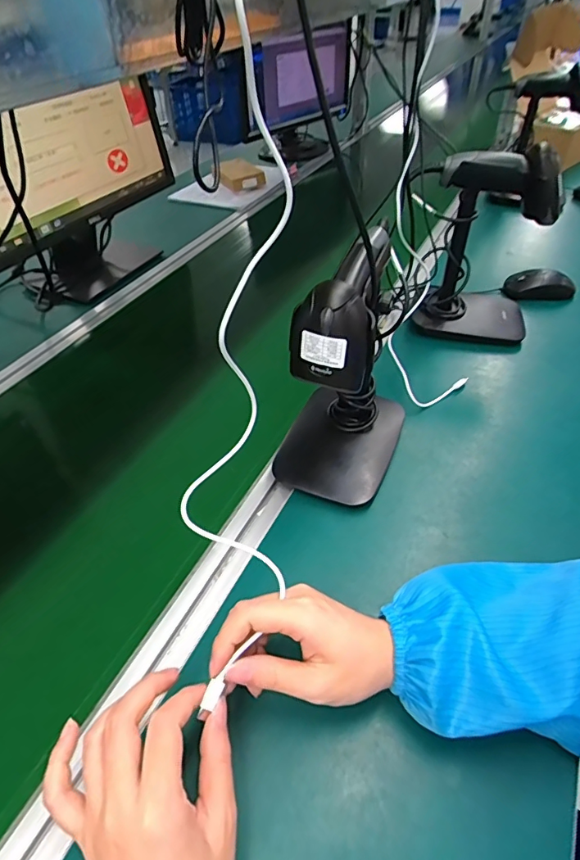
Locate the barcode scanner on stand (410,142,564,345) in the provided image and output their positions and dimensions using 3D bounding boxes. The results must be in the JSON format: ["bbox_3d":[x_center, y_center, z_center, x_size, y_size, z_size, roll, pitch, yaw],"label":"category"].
[{"bbox_3d":[0.272,-0.250,0.657,0.157,0.232,0.126,11,46,14],"label":"barcode scanner on stand"}]

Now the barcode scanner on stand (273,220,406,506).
[{"bbox_3d":[0.058,-0.058,0.481,0.110,0.233,0.157,17,48,19],"label":"barcode scanner on stand"}]

